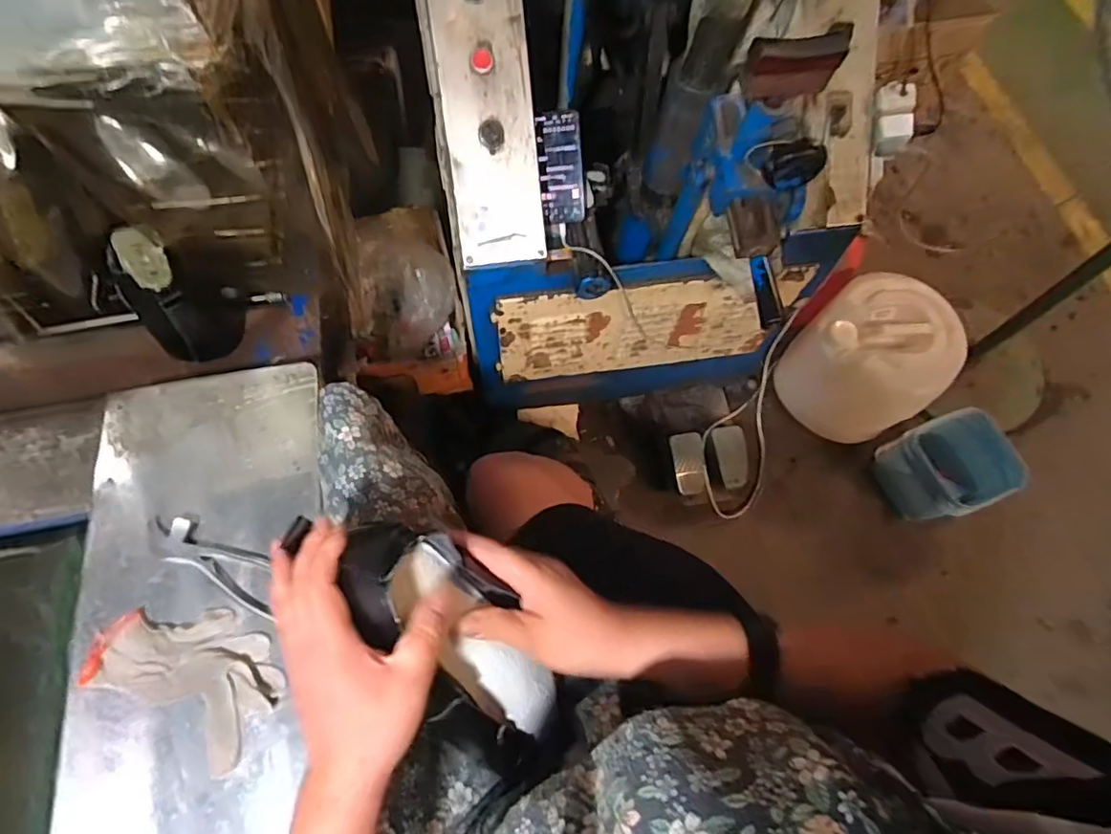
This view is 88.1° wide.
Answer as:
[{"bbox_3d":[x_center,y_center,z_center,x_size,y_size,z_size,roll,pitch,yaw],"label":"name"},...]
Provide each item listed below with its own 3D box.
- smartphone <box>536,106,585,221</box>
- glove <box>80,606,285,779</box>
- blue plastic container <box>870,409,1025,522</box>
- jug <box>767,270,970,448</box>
[{"bbox_3d":[0.010,-0.384,0.887,0.065,0.158,0.008,-1,23,11],"label":"smartphone"},{"bbox_3d":[-0.330,0.225,0.519,0.164,0.015,0.101,30,70,9],"label":"glove"},{"bbox_3d":[0.918,0.122,1.351,0.233,0.219,0.204,-19,70,-10],"label":"blue plastic container"},{"bbox_3d":[0.722,-0.132,1.367,0.293,0.347,0.253,40,72,13],"label":"jug"}]

